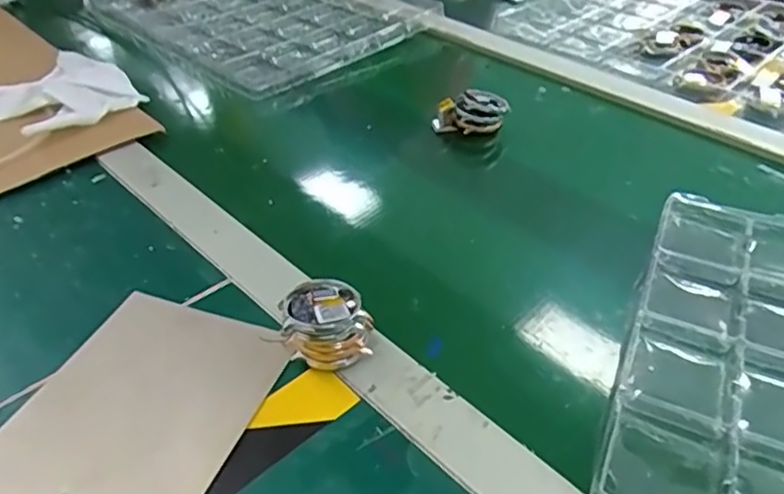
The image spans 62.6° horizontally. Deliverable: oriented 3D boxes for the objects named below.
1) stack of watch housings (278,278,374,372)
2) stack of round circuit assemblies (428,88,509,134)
[{"bbox_3d":[-0.039,0.048,0.389,0.050,0.045,0.040,-9,40,-9],"label":"stack of watch housings"},{"bbox_3d":[0.076,-0.126,0.624,0.072,0.042,0.030,-4,39,-4],"label":"stack of round circuit assemblies"}]

